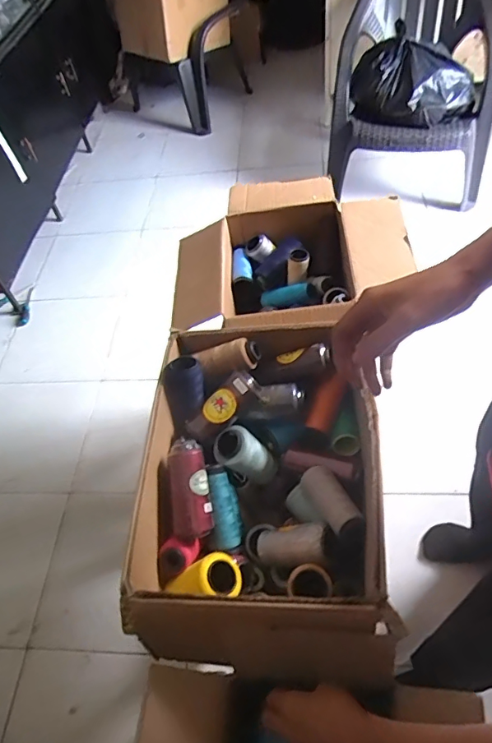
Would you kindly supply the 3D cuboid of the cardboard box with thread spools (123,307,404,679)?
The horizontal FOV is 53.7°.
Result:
[{"bbox_3d":[0.023,0.146,0.654,0.302,0.189,0.414,-3,54,6],"label":"cardboard box with thread spools"}]

